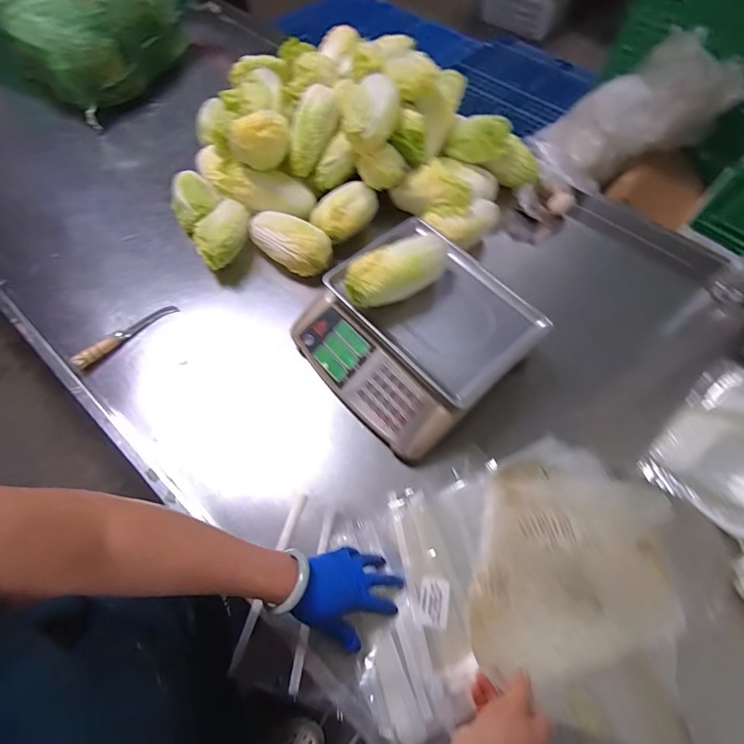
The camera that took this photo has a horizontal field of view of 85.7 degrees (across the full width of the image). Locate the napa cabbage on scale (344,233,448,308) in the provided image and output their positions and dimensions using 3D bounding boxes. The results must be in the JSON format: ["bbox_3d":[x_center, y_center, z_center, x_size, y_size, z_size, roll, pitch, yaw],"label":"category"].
[{"bbox_3d":[0.041,-0.162,0.631,0.177,0.065,0.070,-30,68,-16],"label":"napa cabbage on scale"}]

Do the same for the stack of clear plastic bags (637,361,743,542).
[{"bbox_3d":[0.574,0.116,0.625,0.285,0.035,0.197,-33,48,-15],"label":"stack of clear plastic bags"}]

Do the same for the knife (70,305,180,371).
[{"bbox_3d":[-0.449,-0.071,0.732,0.027,0.033,0.193,36,68,20],"label":"knife"}]

